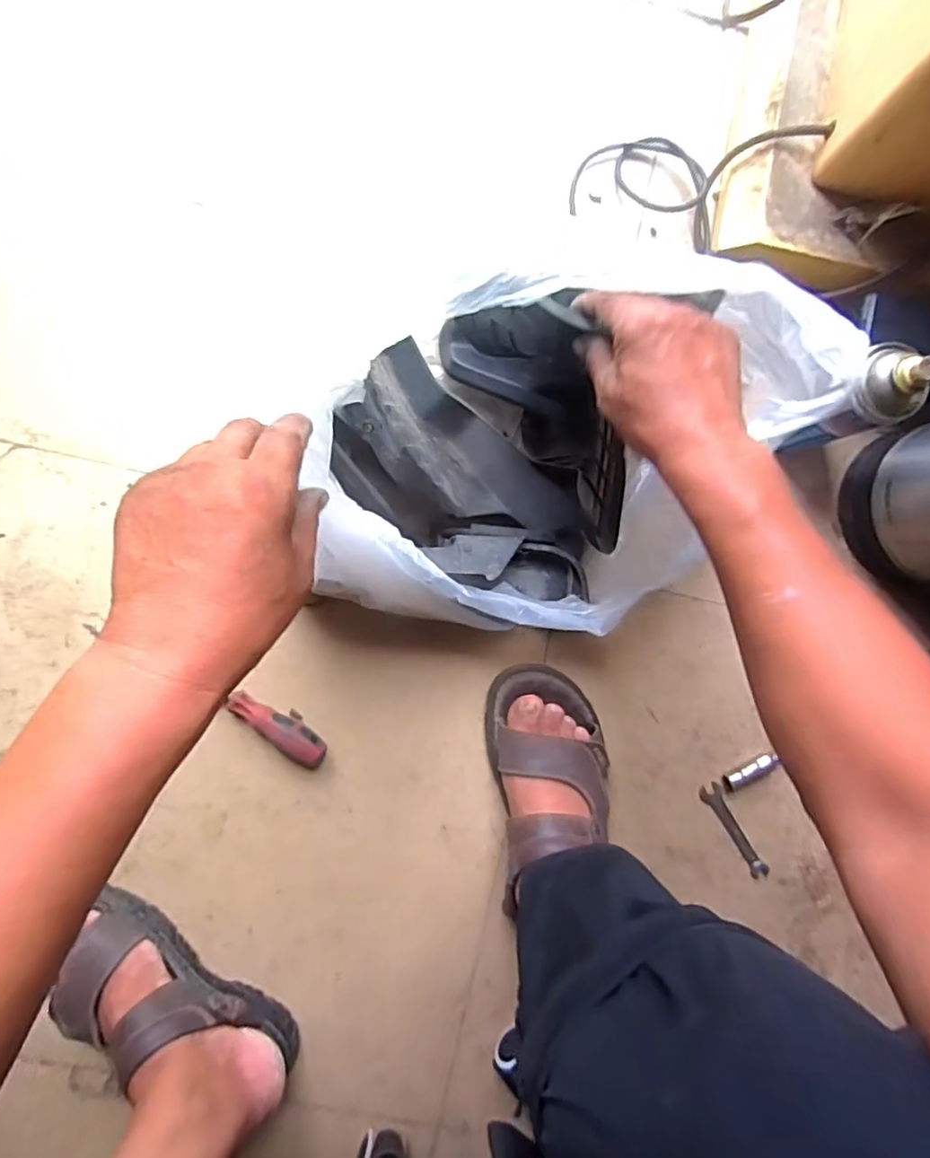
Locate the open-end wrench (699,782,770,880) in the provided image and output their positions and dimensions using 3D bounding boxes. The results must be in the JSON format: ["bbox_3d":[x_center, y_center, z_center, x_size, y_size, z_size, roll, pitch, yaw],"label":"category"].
[{"bbox_3d":[0.283,0.266,0.623,0.022,0.005,0.116,-31,93,-2],"label":"open-end wrench"}]

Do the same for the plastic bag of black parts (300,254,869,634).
[{"bbox_3d":[0.073,-0.098,0.495,0.365,0.220,0.280,8,91,-4],"label":"plastic bag of black parts"}]

